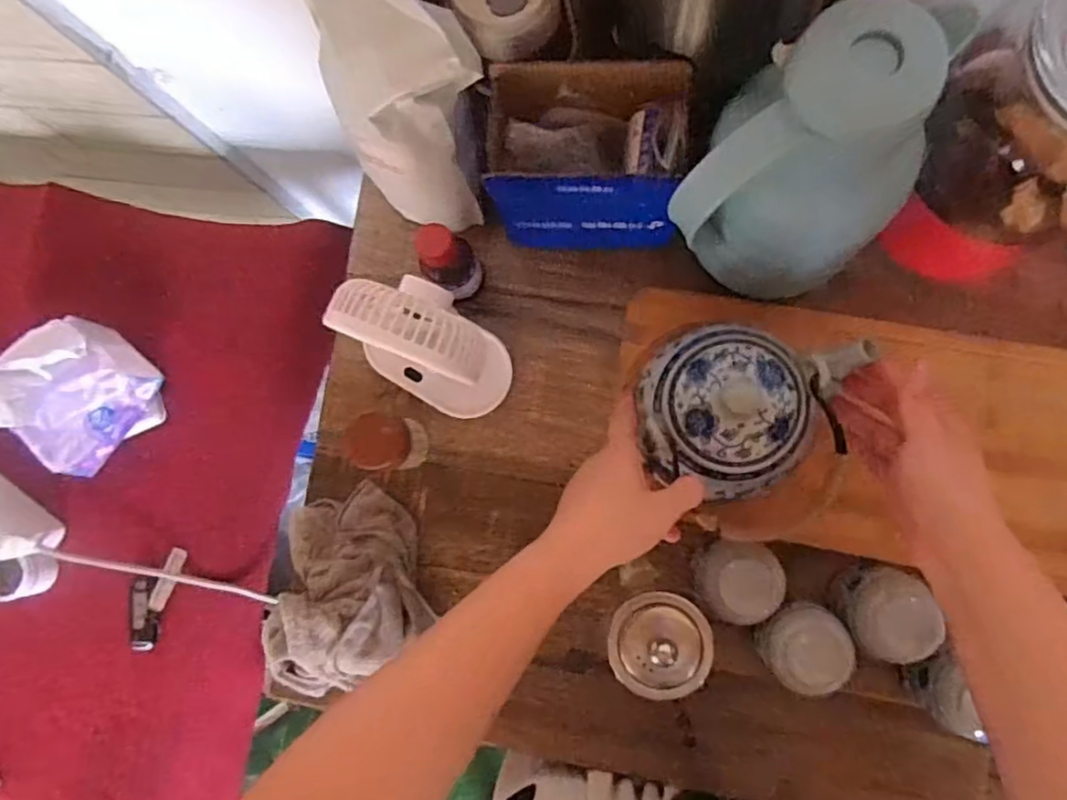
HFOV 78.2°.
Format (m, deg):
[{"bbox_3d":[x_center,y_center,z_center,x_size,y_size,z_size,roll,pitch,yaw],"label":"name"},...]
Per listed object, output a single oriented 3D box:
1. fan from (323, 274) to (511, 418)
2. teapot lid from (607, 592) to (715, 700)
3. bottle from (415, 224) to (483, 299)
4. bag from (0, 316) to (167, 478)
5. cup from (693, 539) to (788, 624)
[{"bbox_3d":[-0.086,-0.042,0.527,0.114,0.168,0.080,31,88,10],"label":"fan"},{"bbox_3d":[0.092,0.180,0.473,0.073,0.026,0.074,-1,84,7],"label":"teapot lid"},{"bbox_3d":[-0.068,-0.115,0.566,0.043,0.106,0.042,-1,84,7],"label":"bottle"},{"bbox_3d":[-0.478,-0.005,0.703,0.105,0.131,0.147,39,90,10],"label":"bag"},{"bbox_3d":[0.159,0.139,0.508,0.064,0.040,0.059,-1,84,7],"label":"cup"}]

